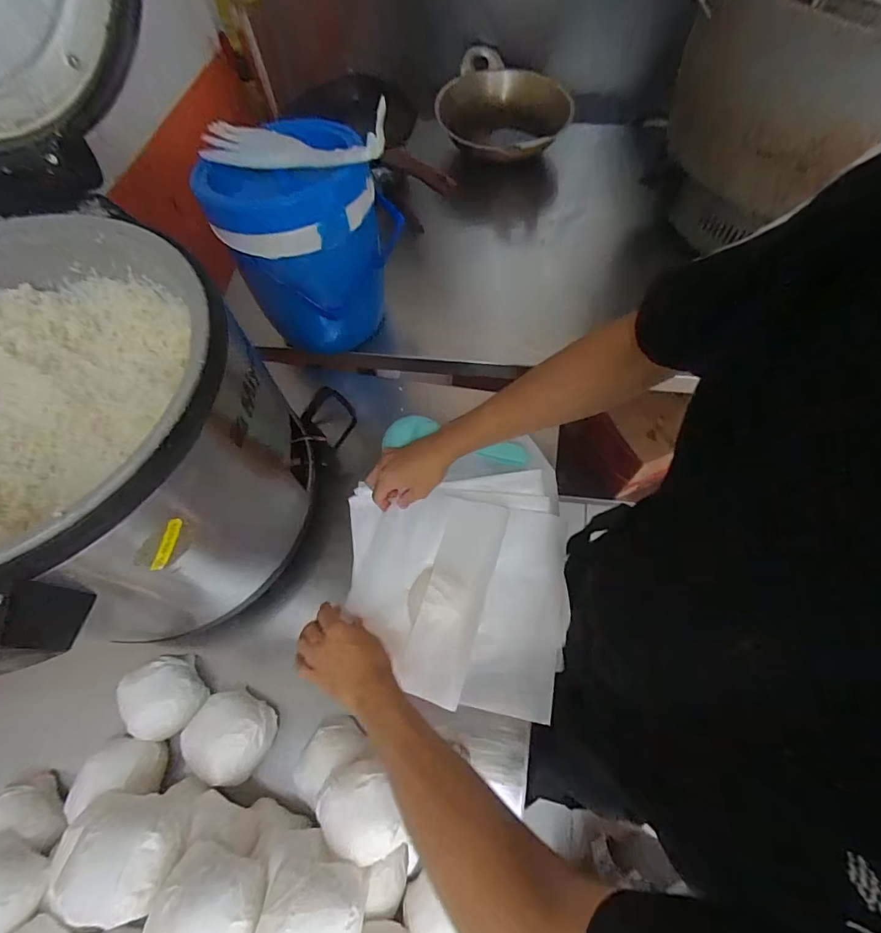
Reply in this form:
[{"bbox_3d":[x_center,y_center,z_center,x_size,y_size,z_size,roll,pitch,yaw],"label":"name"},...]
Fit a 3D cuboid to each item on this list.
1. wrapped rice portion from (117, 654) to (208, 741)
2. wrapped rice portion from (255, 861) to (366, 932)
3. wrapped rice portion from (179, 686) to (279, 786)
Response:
[{"bbox_3d":[-0.321,0.266,0.517,0.076,0.050,0.081,-1,64,1],"label":"wrapped rice portion"},{"bbox_3d":[-0.110,0.381,0.372,0.086,0.045,0.067,19,79,-19],"label":"wrapped rice portion"},{"bbox_3d":[-0.233,0.296,0.489,0.081,0.051,0.081,29,69,14],"label":"wrapped rice portion"}]

